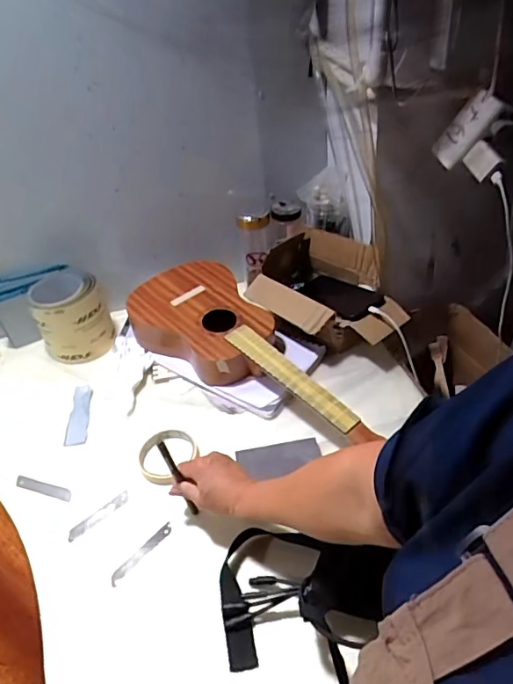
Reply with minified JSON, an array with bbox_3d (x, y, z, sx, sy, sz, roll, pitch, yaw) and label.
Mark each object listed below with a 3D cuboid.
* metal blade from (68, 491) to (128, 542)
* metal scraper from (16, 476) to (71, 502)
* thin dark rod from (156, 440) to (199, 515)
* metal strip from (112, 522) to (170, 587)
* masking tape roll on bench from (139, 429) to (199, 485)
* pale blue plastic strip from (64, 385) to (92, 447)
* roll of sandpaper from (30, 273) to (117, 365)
[{"bbox_3d":[-0.215,0.236,0.690,0.090,0.004,0.017,-32,47,-26],"label":"metal blade"},{"bbox_3d":[-0.306,0.210,0.731,0.091,0.004,0.018,11,45,15],"label":"metal scraper"},{"bbox_3d":[-0.100,0.174,0.649,0.012,0.134,0.013,-37,34,-30],"label":"thin dark rod"},{"bbox_3d":[-0.145,0.267,0.642,0.095,0.004,0.015,-36,49,-29],"label":"metal strip"},{"bbox_3d":[-0.128,0.163,0.738,0.084,0.023,0.094,26,51,32],"label":"masking tape roll on bench"},{"bbox_3d":[-0.291,0.119,0.834,0.032,0.006,0.115,-5,46,-3],"label":"pale blue plastic strip"},{"bbox_3d":[-0.336,-0.043,0.925,0.121,0.123,0.104,-24,44,-19],"label":"roll of sandpaper"}]

